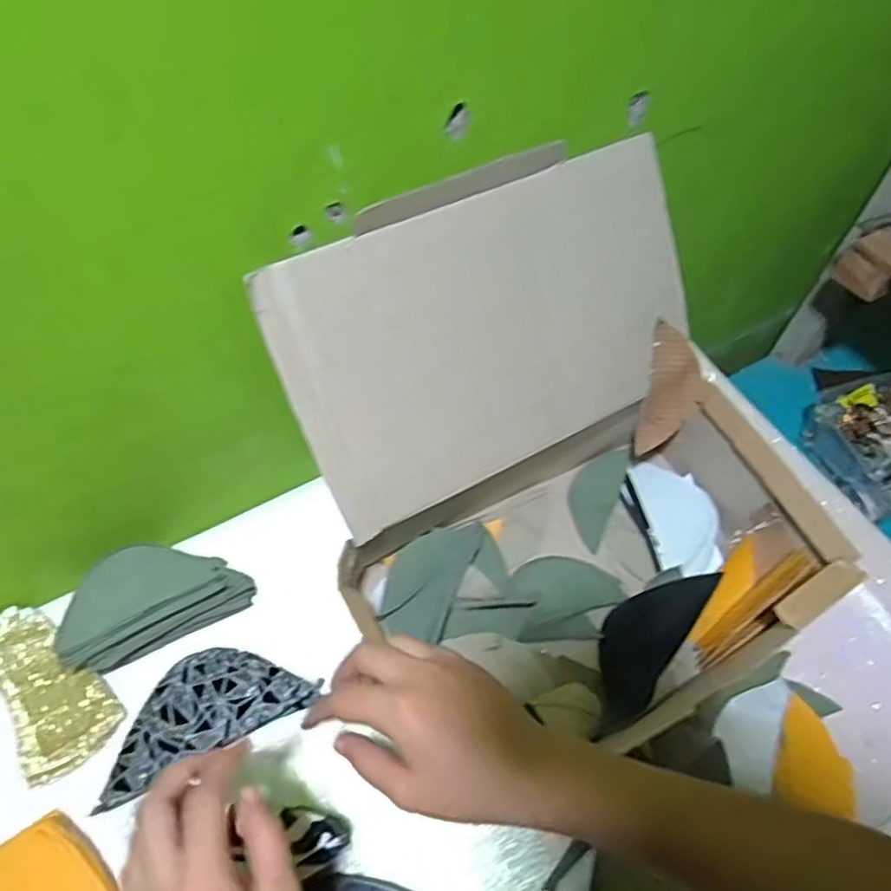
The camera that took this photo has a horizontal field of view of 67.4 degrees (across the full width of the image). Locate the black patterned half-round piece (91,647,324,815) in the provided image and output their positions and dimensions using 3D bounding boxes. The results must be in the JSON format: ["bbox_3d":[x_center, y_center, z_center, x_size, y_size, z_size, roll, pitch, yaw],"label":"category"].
[{"bbox_3d":[-0.176,0.190,0.490,0.147,0.021,0.076,-22,60,-18],"label":"black patterned half-round piece"}]

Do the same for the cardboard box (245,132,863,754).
[{"bbox_3d":[0.086,0.020,0.473,0.329,0.242,0.318,-25,61,-19],"label":"cardboard box"}]

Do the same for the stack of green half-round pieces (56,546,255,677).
[{"bbox_3d":[-0.226,0.119,0.519,0.133,0.050,0.070,-24,61,-19],"label":"stack of green half-round pieces"}]

